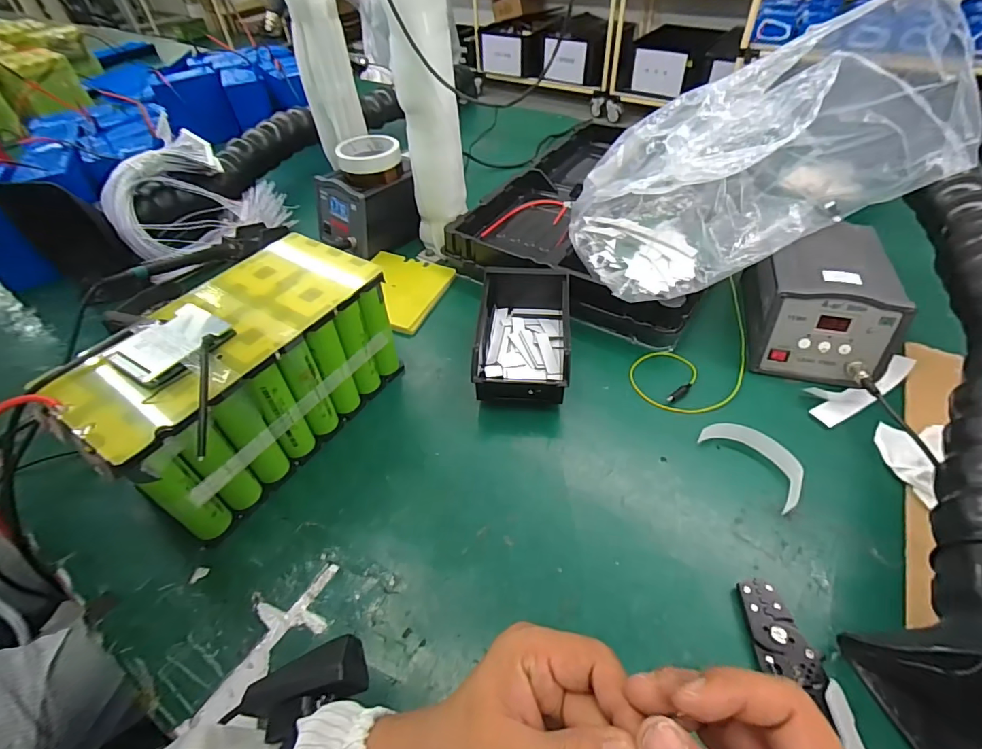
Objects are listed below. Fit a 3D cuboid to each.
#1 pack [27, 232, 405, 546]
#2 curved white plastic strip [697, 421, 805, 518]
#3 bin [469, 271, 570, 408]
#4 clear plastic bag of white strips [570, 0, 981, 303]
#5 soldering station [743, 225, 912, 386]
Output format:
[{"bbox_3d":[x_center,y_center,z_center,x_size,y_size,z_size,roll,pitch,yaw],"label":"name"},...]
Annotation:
[{"bbox_3d":[-0.237,-0.001,0.481,0.144,0.163,0.286,21,53,22],"label":"pack"},{"bbox_3d":[0.260,0.083,0.458,0.038,0.030,0.100,-32,54,-21],"label":"curved white plastic strip"},{"bbox_3d":[0.040,-0.051,0.561,0.102,0.071,0.187,2,50,7],"label":"bin"},{"bbox_3d":[0.287,-0.245,0.524,0.337,0.231,0.187,-9,48,-4],"label":"clear plastic bag of white strips"},{"bbox_3d":[0.384,-0.092,0.553,0.150,0.093,0.193,14,50,16],"label":"soldering station"}]

